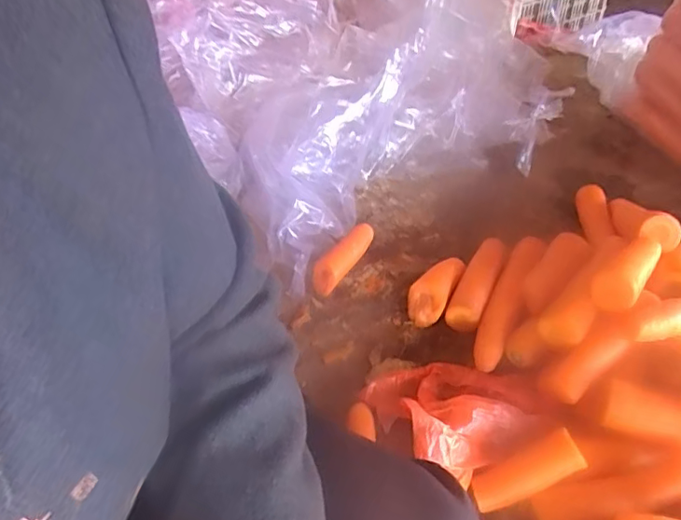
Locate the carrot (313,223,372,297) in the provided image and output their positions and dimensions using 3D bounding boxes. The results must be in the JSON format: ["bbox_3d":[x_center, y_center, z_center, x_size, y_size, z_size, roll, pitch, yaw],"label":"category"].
[{"bbox_3d":[0.006,-0.002,0.706,0.040,0.036,0.120,23,47,20],"label":"carrot"}]

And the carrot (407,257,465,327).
[{"bbox_3d":[0.113,0.035,0.657,0.044,0.032,0.102,21,47,19],"label":"carrot"}]

